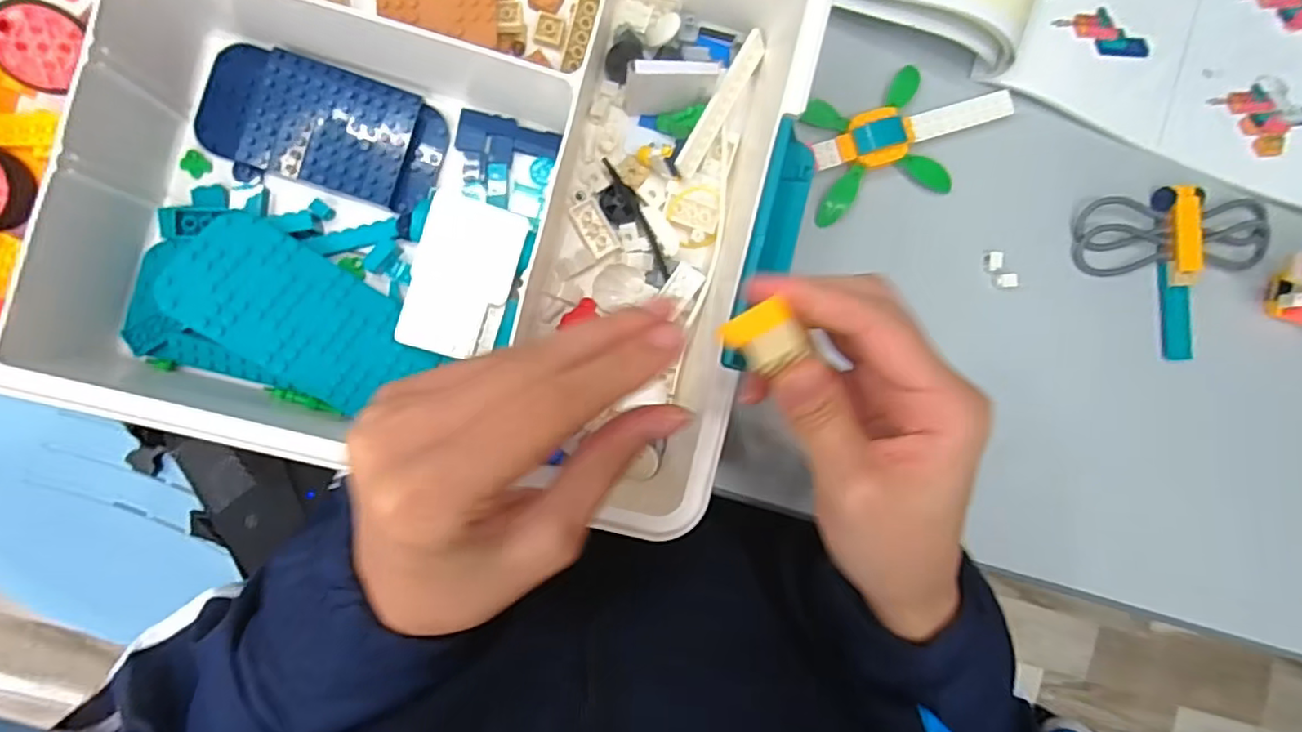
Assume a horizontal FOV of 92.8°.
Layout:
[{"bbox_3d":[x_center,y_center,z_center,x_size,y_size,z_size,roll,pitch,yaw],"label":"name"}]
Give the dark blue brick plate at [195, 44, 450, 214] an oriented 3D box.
[{"bbox_3d":[-0.176,-0.128,0.330,0.124,0.010,0.062,17,86,-6],"label":"dark blue brick plate"}]

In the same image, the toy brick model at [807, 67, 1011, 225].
[{"bbox_3d":[0.159,-0.142,0.378,0.136,0.019,0.073,-17,90,-7],"label":"toy brick model"}]

